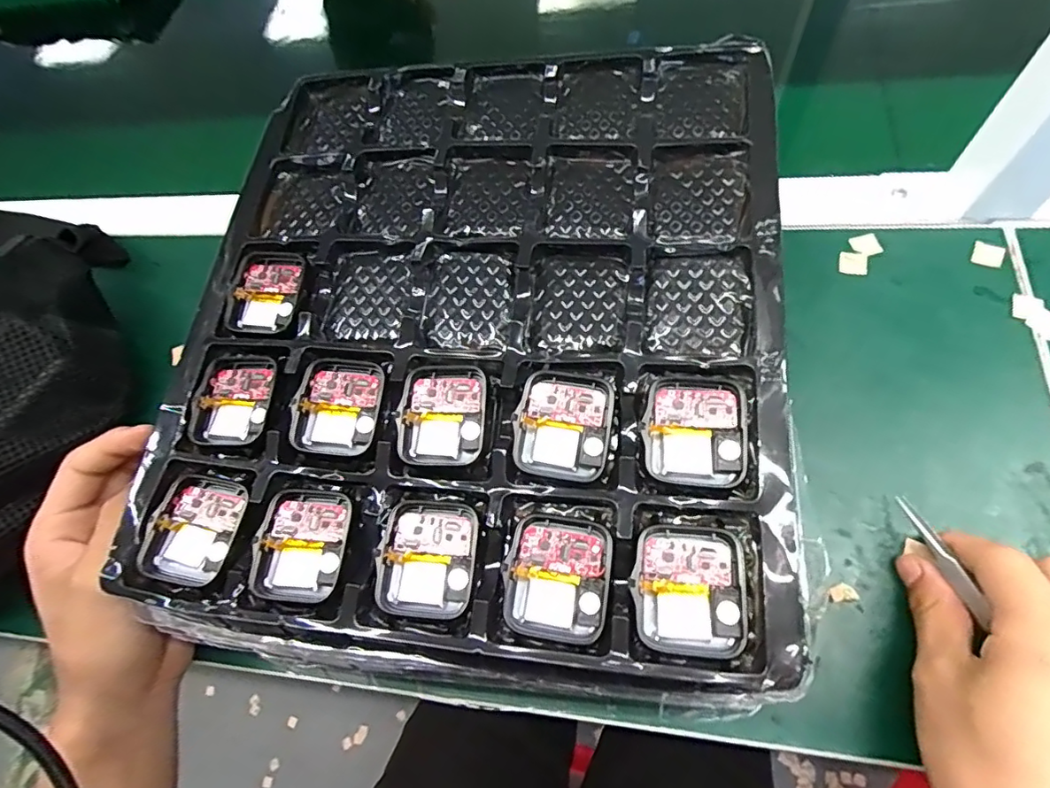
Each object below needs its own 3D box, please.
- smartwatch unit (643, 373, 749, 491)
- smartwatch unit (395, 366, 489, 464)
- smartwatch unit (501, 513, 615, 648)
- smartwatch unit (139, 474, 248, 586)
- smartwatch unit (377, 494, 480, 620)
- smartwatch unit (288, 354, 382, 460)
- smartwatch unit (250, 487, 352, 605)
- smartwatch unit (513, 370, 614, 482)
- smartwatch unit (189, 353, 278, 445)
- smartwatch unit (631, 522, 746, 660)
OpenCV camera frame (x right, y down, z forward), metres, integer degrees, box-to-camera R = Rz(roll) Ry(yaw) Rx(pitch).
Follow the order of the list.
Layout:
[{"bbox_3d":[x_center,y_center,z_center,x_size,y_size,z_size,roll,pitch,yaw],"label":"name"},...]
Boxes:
[{"bbox_3d":[0.065,0.014,0.207,0.037,0.012,0.040,5,67,11],"label":"smartwatch unit"},{"bbox_3d":[-0.034,0.008,0.226,0.037,0.013,0.040,-4,65,7],"label":"smartwatch unit"},{"bbox_3d":[0.012,0.067,0.197,0.037,0.011,0.042,8,67,13],"label":"smartwatch unit"},{"bbox_3d":[-0.136,0.056,0.223,0.034,0.010,0.042,8,67,13],"label":"smartwatch unit"},{"bbox_3d":[-0.037,0.063,0.208,0.036,0.010,0.044,2,66,10],"label":"smartwatch unit"},{"bbox_3d":[-0.081,0.004,0.234,0.036,0.010,0.043,4,67,11],"label":"smartwatch unit"},{"bbox_3d":[-0.088,0.060,0.214,0.035,0.008,0.043,2,66,10],"label":"smartwatch unit"},{"bbox_3d":[0.016,0.012,0.216,0.036,0.015,0.042,6,67,12],"label":"smartwatch unit"},{"bbox_3d":[-0.131,0.003,0.244,0.033,0.012,0.041,2,66,10],"label":"smartwatch unit"},{"bbox_3d":[0.057,0.069,0.189,0.037,0.012,0.041,1,66,10],"label":"smartwatch unit"}]

